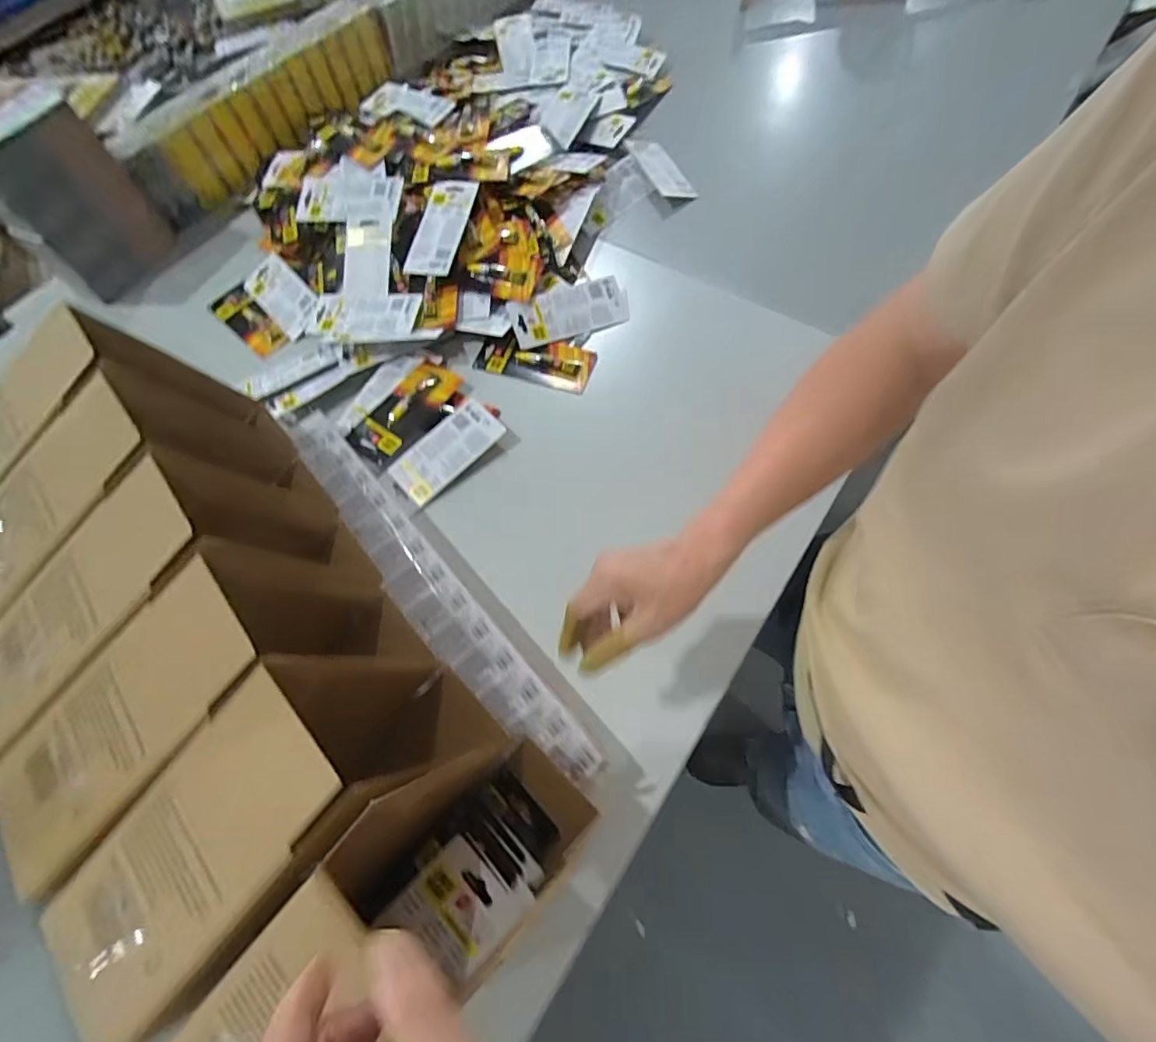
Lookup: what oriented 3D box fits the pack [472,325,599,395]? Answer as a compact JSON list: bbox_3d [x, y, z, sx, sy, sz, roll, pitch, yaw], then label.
[{"bbox_3d":[-0.057,-0.219,0.712,0.153,0.020,0.067,13,67,10],"label":"pack"}]

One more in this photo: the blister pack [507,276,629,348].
[{"bbox_3d":[-0.013,-0.286,0.729,0.157,0.027,0.075,-19,65,-6],"label":"blister pack"}]

